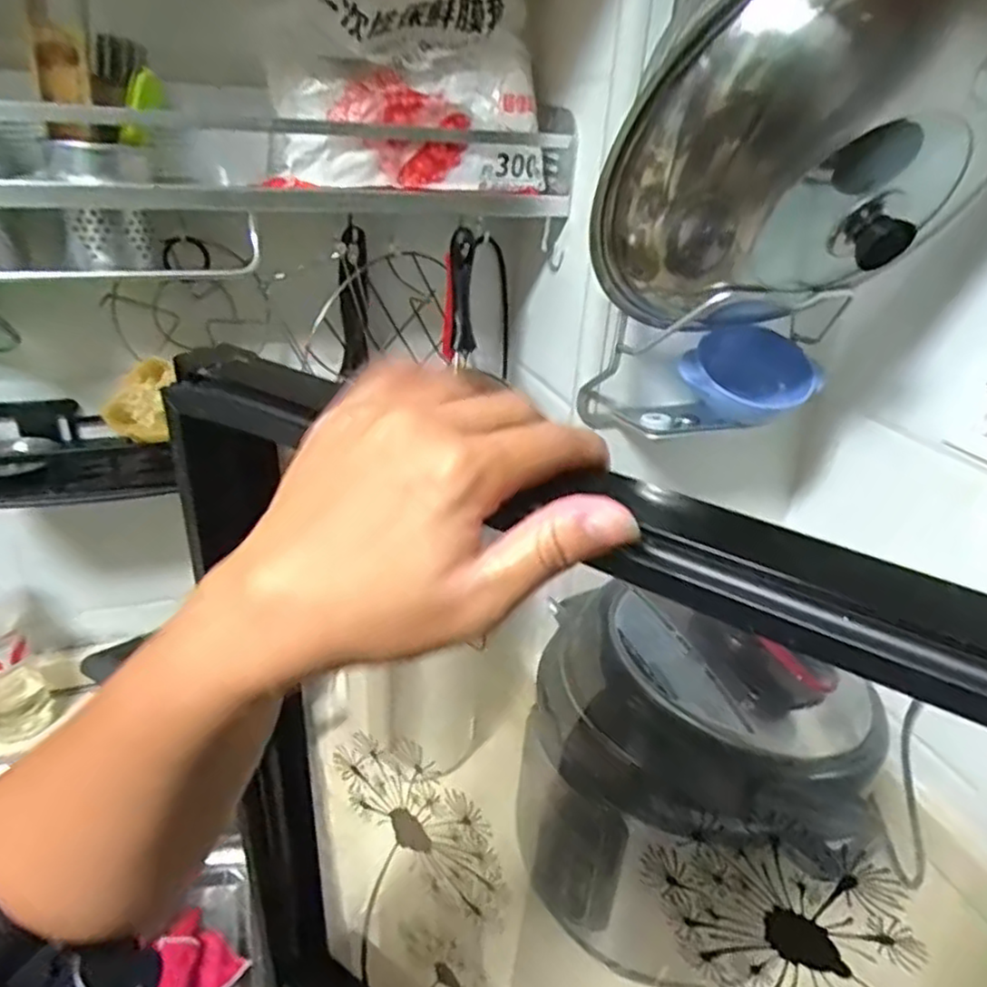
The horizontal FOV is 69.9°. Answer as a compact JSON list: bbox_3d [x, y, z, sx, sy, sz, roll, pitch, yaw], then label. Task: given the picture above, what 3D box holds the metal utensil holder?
[{"bbox_3d":[-0.326,-0.242,0.596,0.076,0.098,0.098,-8,31,-21],"label":"metal utensil holder"}]

